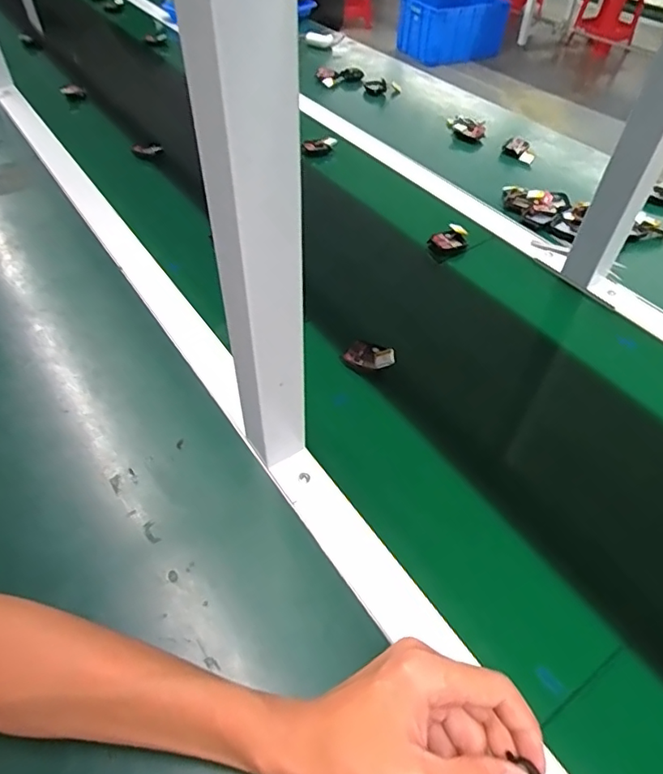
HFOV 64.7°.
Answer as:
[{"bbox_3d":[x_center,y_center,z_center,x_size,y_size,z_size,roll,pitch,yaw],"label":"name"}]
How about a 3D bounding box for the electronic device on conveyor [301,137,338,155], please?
[{"bbox_3d":[-0.019,-0.384,0.835,0.058,0.019,0.017,-19,53,-19],"label":"electronic device on conveyor"}]

